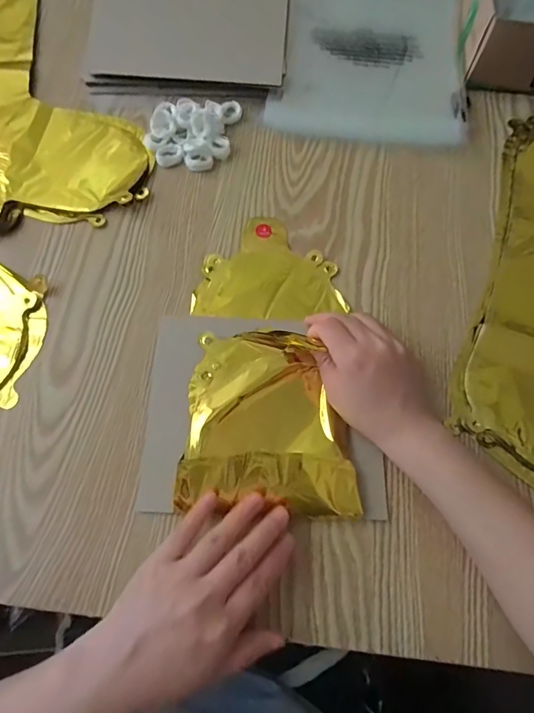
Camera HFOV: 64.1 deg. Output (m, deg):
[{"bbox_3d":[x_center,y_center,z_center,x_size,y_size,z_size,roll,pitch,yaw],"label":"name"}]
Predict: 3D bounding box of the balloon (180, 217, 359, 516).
[{"bbox_3d":[0.003,0.047,0.334,0.130,0.029,0.141,2,71,0],"label":"balloon"}]

